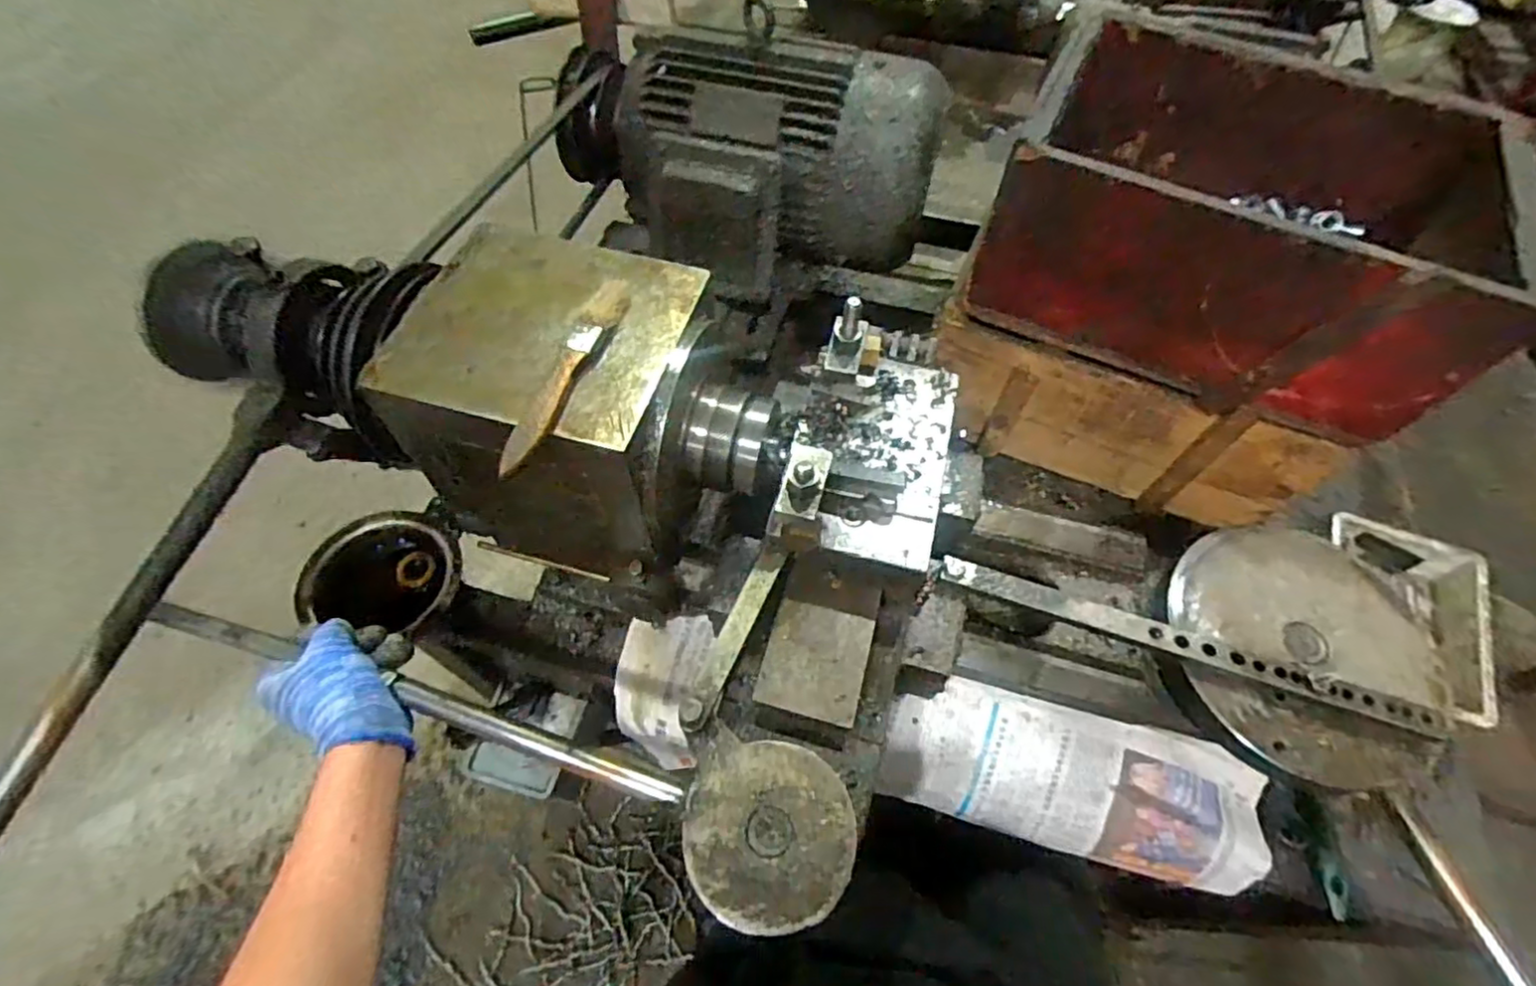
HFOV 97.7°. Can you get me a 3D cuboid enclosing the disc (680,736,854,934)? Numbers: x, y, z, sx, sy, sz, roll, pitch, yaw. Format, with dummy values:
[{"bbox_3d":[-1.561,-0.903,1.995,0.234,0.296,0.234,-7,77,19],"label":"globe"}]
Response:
[{"bbox_3d":[0.001,0.199,0.394,0.094,0.016,0.097,0,58,-1],"label":"disc"}]

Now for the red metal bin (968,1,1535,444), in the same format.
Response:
[{"bbox_3d":[0.387,-0.223,0.558,0.359,0.153,0.242,24,61,13],"label":"red metal bin"}]

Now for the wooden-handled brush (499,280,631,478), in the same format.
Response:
[{"bbox_3d":[-0.123,-0.074,0.399,0.028,0.015,0.151,16,59,9],"label":"wooden-handled brush"}]

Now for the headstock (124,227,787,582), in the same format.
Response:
[{"bbox_3d":[-0.221,-0.078,0.496,0.450,0.172,0.157,15,59,8],"label":"headstock"}]

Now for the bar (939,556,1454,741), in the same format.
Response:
[{"bbox_3d":[0.290,0.103,0.471,0.337,0.016,0.024,18,60,10],"label":"bar"}]

